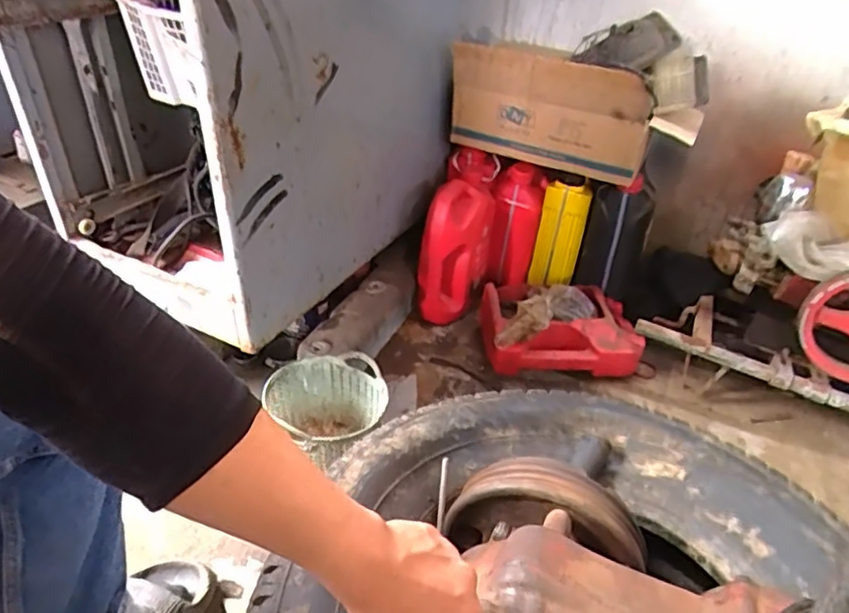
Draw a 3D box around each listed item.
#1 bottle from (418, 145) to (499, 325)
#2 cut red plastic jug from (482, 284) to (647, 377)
[{"bbox_3d":[0.067,-0.140,1.234,0.137,0.318,0.148,7,35,5],"label":"bottle"},{"bbox_3d":[0.257,0.037,1.172,0.284,0.110,0.195,3,34,-1],"label":"cut red plastic jug"}]

